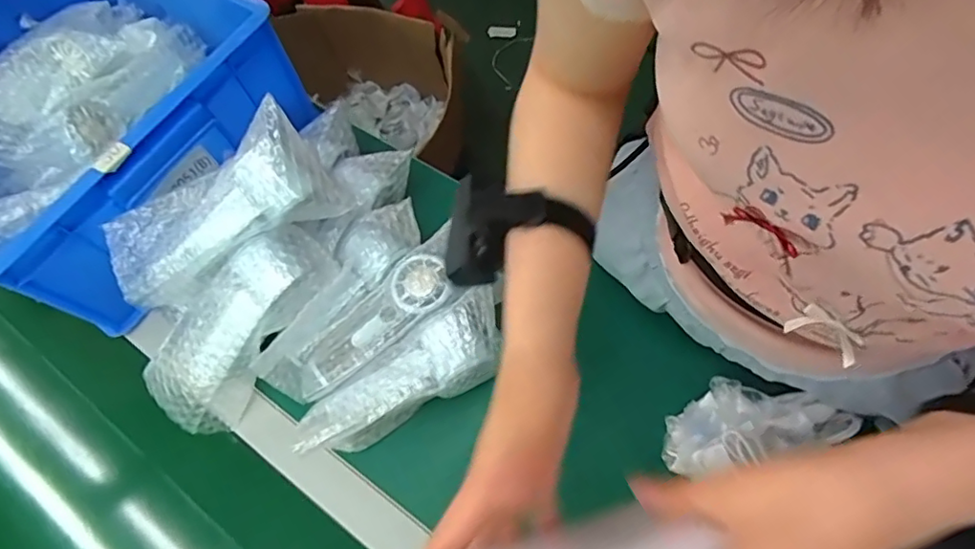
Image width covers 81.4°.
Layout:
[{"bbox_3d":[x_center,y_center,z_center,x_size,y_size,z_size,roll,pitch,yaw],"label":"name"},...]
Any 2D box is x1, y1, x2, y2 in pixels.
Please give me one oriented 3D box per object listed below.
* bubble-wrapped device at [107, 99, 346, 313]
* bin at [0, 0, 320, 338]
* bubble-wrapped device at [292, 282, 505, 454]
[{"bbox_3d":[-0.243,-0.053,0.507,0.215,0.060,0.097,-29,93,11],"label":"bubble-wrapped device"},{"bbox_3d":[-0.482,-0.213,0.626,0.464,0.153,0.345,31,71,15],"label":"bin"},{"bbox_3d":[-0.069,0.091,0.493,0.193,0.055,0.068,-31,68,-11],"label":"bubble-wrapped device"}]

